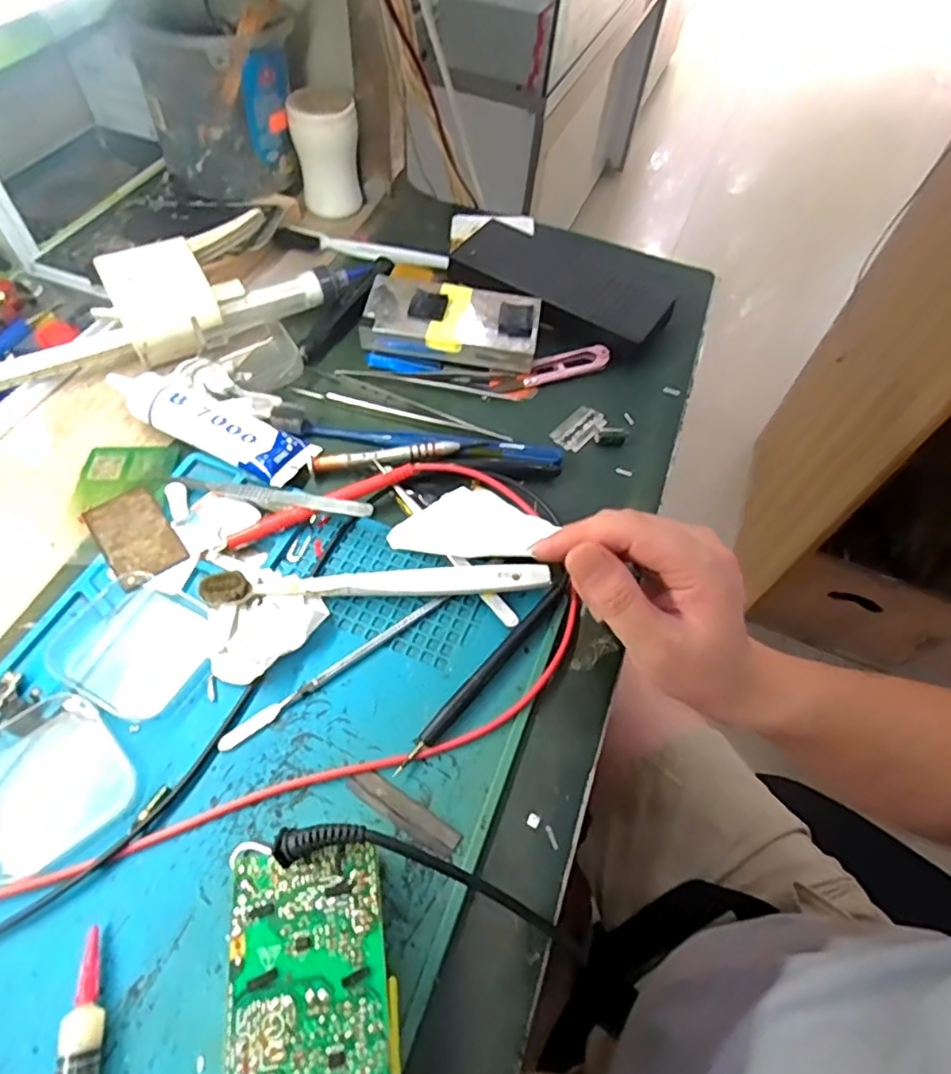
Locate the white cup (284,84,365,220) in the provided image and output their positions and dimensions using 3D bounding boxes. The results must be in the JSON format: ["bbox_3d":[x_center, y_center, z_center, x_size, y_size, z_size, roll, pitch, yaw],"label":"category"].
[{"bbox_3d":[-0.126,-0.327,0.519,0.054,0.076,0.047,-8,58,-11],"label":"white cup"}]

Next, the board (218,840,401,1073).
[{"bbox_3d":[-0.059,0.187,0.221,0.059,0.026,0.131,-4,57,-8],"label":"board"}]

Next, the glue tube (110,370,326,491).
[{"bbox_3d":[-0.168,-0.075,0.385,0.136,0.023,0.041,25,58,11],"label":"glue tube"}]

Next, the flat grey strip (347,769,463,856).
[{"bbox_3d":[-0.033,0.124,0.278,0.055,0.004,0.013,31,59,15],"label":"flat grey strip"}]

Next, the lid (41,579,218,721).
[{"bbox_3d":[-0.172,0.052,0.310,0.073,0.004,0.063,30,59,14],"label":"lid"}]

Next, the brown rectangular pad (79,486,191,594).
[{"bbox_3d":[-0.190,0.000,0.342,0.036,0.005,0.062,-33,65,-24],"label":"brown rectangular pad"}]

